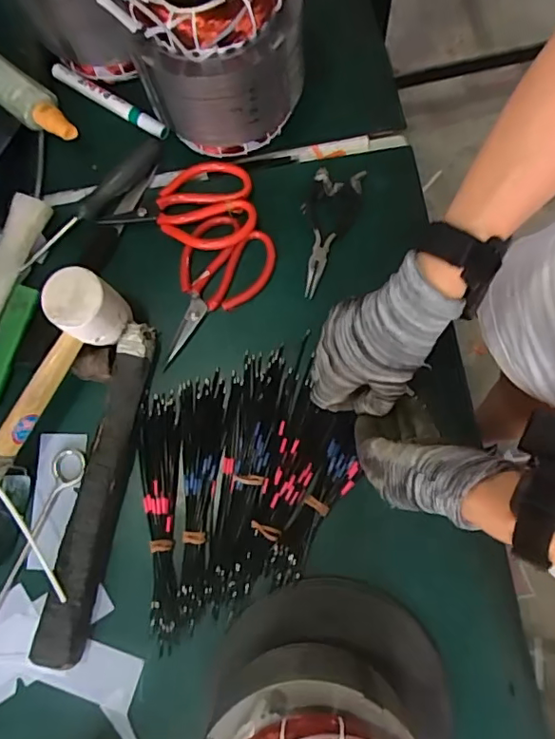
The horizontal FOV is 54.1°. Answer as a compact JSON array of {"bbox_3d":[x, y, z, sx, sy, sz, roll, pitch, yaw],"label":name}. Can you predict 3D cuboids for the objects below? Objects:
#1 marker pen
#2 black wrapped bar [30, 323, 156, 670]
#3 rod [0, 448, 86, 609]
[{"bbox_3d":[-0.171,-0.274,0.553,0.142,0.011,0.015,30,81,9],"label":"marker pen"},{"bbox_3d":[-0.155,0.103,0.479,0.035,0.025,0.290,11,79,5],"label":"black wrapped bar"},{"bbox_3d":[-0.229,0.176,0.480,0.028,0.008,0.225,22,80,8],"label":"rod"}]

